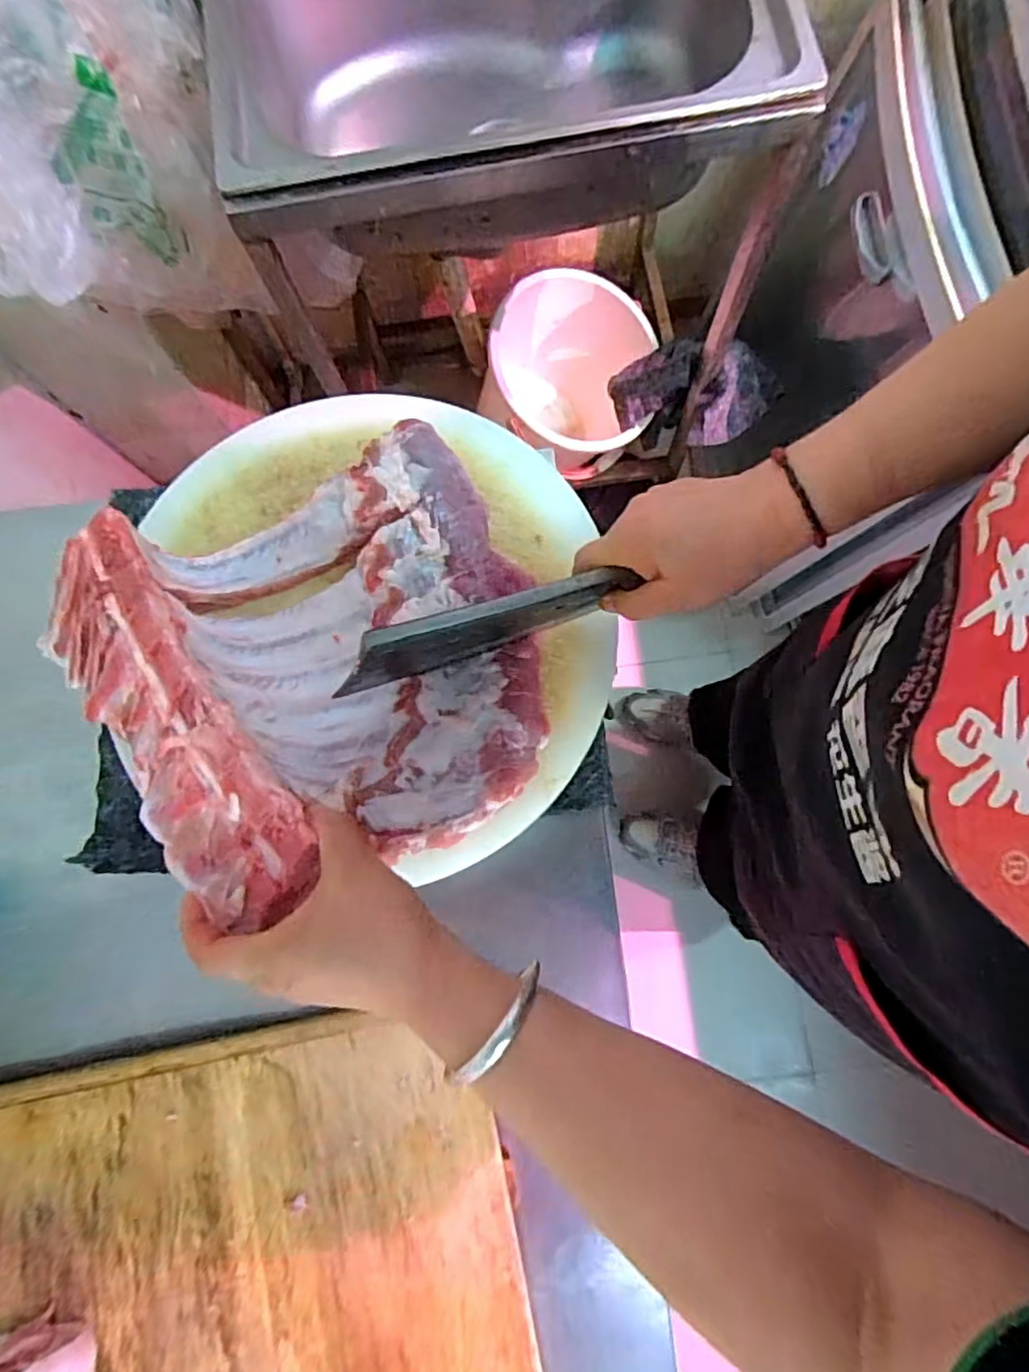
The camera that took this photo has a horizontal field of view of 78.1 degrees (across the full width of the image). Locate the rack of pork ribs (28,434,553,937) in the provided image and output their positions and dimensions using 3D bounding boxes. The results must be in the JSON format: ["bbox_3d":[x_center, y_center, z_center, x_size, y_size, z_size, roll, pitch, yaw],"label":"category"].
[{"bbox_3d":[-0.134,-0.017,0.434,0.292,0.114,0.282,-22,78,-6],"label":"rack of pork ribs"}]

